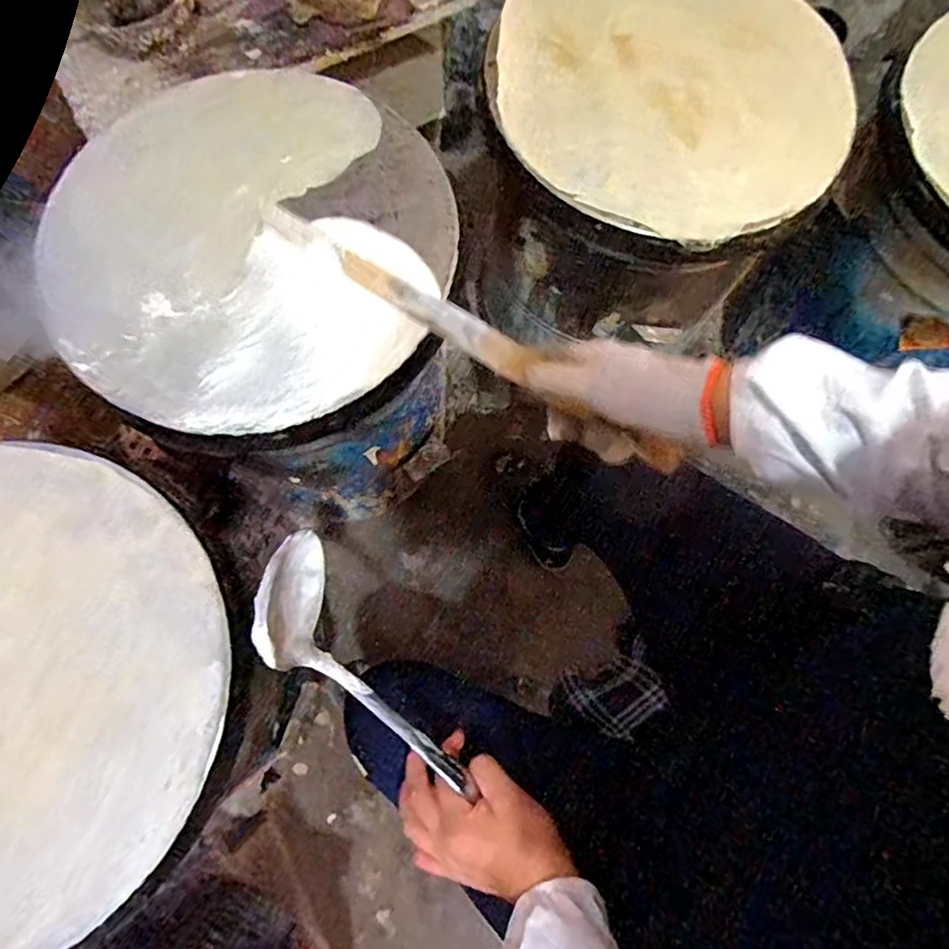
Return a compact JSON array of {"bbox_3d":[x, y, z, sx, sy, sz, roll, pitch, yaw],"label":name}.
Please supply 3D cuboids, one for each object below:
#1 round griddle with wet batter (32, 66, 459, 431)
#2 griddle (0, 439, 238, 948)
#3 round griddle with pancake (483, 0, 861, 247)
[{"bbox_3d":[-0.207,-0.229,0.540,0.364,0.051,0.371,0,76,-2],"label":"round griddle with wet batter"},{"bbox_3d":[-0.399,0.169,0.443,0.417,0.030,0.376,-8,77,-4],"label":"griddle"},{"bbox_3d":[0.203,-0.404,0.603,0.355,0.024,0.352,41,79,8],"label":"round griddle with pancake"}]

